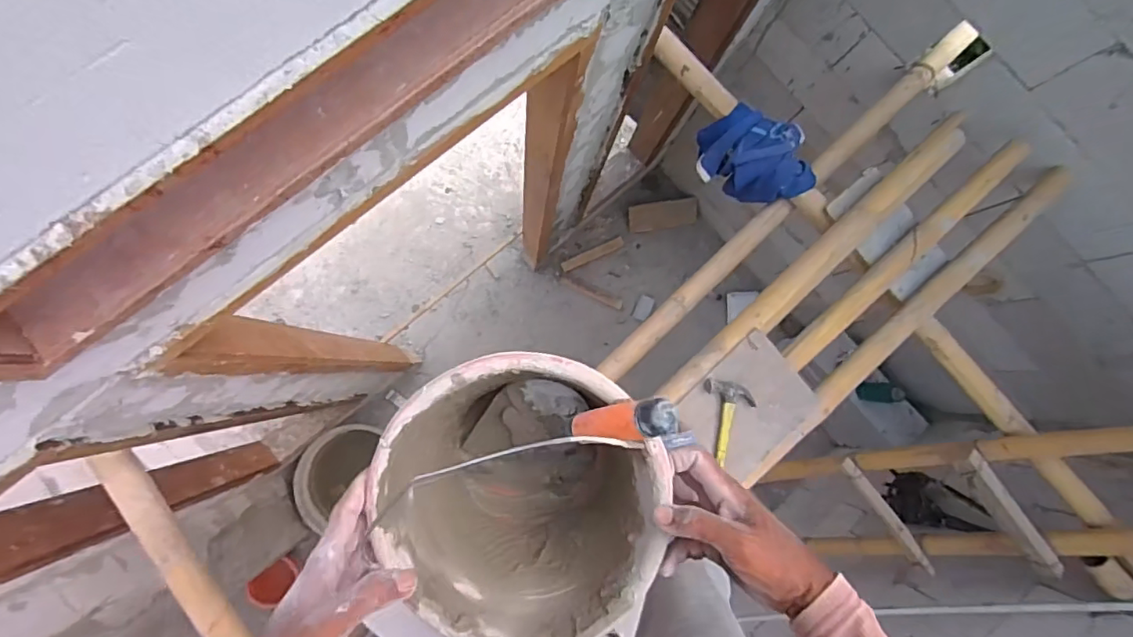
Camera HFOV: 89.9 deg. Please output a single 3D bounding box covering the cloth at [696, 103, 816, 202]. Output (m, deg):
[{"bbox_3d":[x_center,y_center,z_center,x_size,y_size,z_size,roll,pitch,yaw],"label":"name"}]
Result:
[{"bbox_3d":[0.447,-0.378,1.355,0.293,0.082,0.205,28,115,18],"label":"cloth"}]

